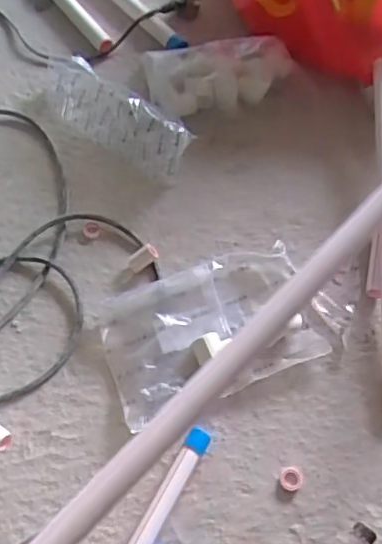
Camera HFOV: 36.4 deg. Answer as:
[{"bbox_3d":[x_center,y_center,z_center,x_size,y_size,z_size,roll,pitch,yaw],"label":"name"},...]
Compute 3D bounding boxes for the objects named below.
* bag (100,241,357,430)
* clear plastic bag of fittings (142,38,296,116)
[{"bbox_3d":[0.034,0.055,0.642,0.260,0.034,0.147,-20,60,-13],"label":"bag"},{"bbox_3d":[0.044,-0.284,0.834,0.210,0.037,0.112,-8,58,-6],"label":"clear plastic bag of fittings"}]

